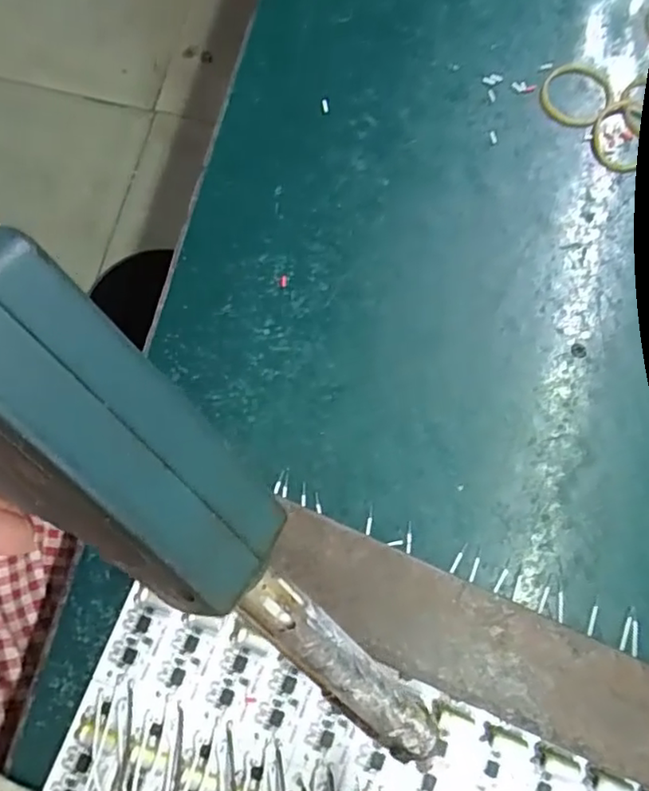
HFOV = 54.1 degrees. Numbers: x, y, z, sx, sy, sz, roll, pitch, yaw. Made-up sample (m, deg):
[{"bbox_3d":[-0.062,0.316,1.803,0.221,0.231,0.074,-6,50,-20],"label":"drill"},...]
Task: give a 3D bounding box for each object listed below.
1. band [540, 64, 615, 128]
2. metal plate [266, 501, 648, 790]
[{"bbox_3d":[0.102,-0.123,0.258,0.026,0.004,0.026,0,76,-1],"label":"band"},{"bbox_3d":[0.053,0.084,0.209,0.151,0.018,0.036,24,77,6],"label":"metal plate"}]

